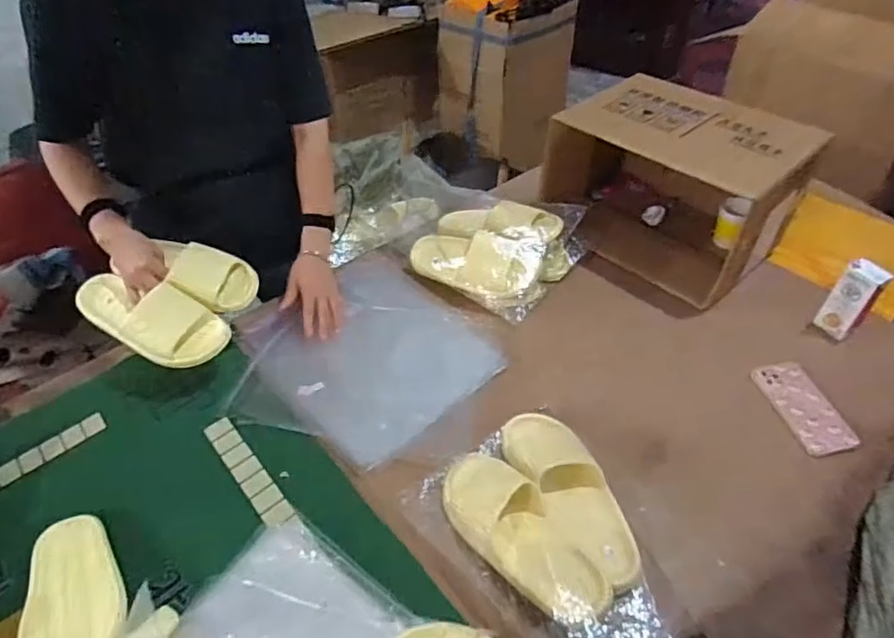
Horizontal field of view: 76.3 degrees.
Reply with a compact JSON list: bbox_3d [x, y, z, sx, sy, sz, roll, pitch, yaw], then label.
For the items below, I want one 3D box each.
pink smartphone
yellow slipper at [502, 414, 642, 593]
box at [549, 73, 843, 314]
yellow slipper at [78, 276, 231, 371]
[{"bbox_3d":[0.545,0.131,0.870,0.078,0.015,0.159,-18,52,0],"label":"pink smartphone"},{"bbox_3d":[0.165,0.229,0.769,0.106,0.055,0.266,-17,46,-15],"label":"yellow slipper"},{"bbox_3d":[0.418,-0.258,1.098,0.257,0.261,0.432,-34,52,-29],"label":"box"},{"bbox_3d":[-0.476,-0.005,0.910,0.244,0.078,0.110,25,75,16],"label":"yellow slipper"}]

